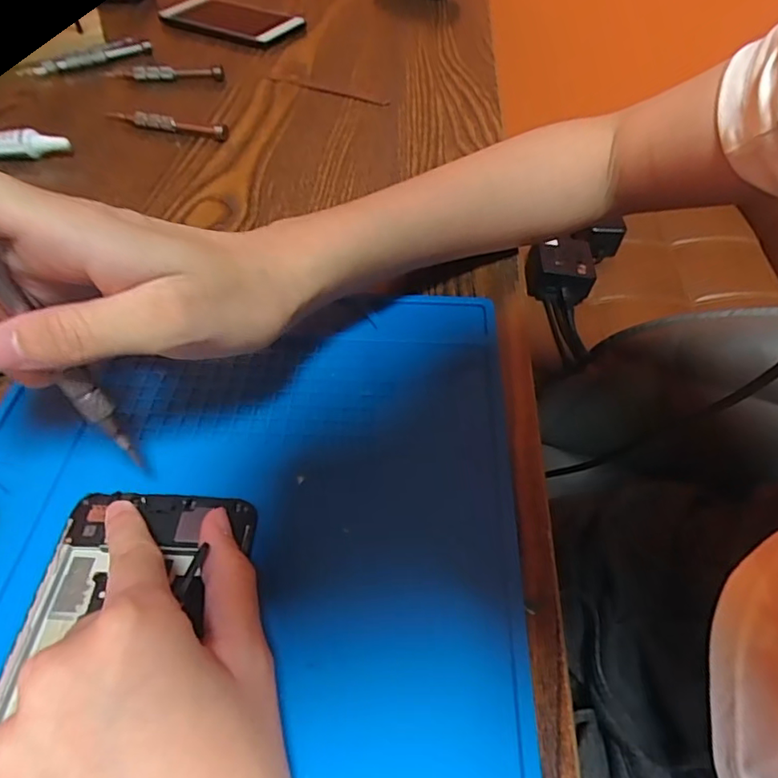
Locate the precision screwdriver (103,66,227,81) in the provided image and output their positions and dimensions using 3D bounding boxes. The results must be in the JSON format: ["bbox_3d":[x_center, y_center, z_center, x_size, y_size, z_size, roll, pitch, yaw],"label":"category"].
[{"bbox_3d":[-0.189,-0.268,0.470,0.097,0.010,0.012,-1,51,-3],"label":"precision screwdriver"}]

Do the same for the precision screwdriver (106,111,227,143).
[{"bbox_3d":[-0.167,-0.199,0.414,0.096,0.010,0.008,14,52,9],"label":"precision screwdriver"}]

